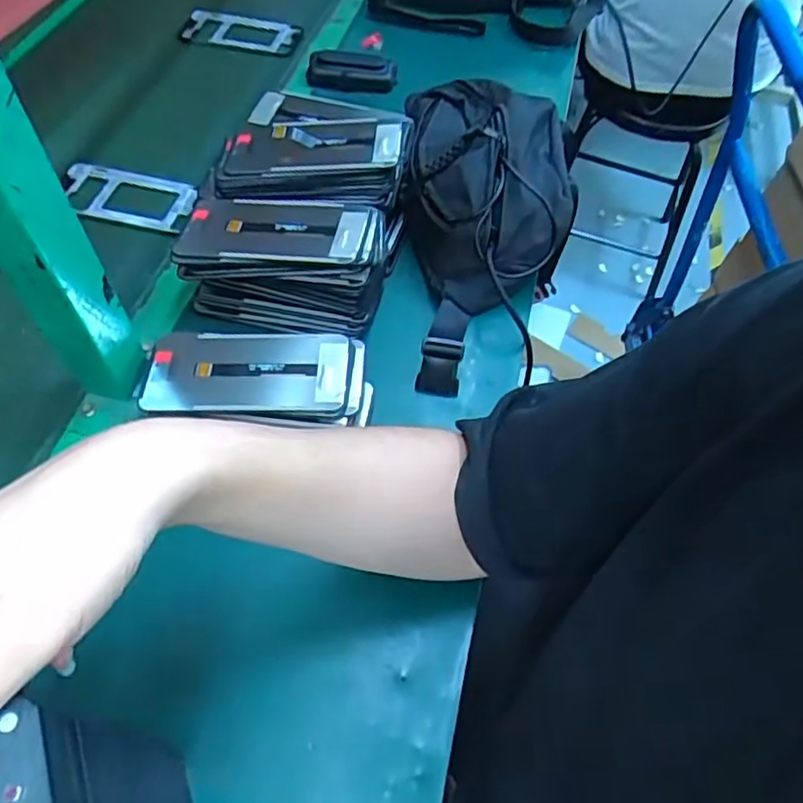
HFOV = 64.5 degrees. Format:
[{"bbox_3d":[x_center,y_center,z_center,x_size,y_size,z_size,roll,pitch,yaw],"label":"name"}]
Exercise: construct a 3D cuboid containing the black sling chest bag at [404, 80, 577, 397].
[{"bbox_3d":[0.075,-0.175,0.586,0.155,0.075,0.343,8,69,2],"label":"black sling chest bag"}]

